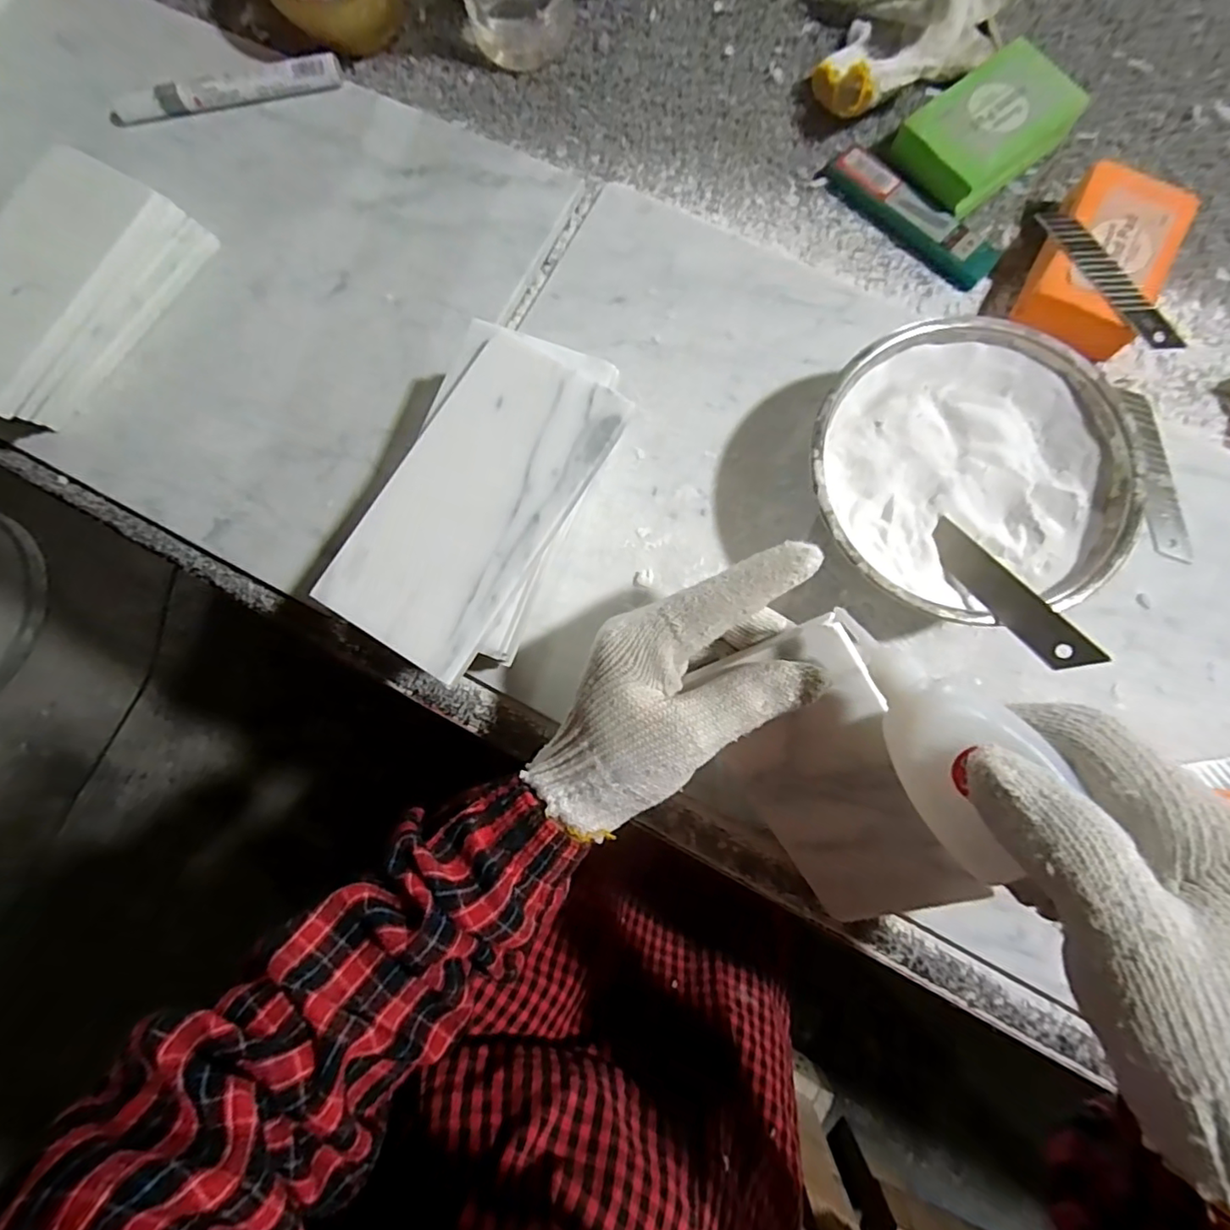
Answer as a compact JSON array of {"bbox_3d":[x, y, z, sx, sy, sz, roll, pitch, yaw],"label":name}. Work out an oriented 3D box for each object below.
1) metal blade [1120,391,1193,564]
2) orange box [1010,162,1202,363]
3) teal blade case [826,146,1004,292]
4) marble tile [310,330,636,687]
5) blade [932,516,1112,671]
[{"bbox_3d":[0.294,-0.077,0.327,0.017,0.004,0.098,-5,79,7],"label":"metal blade"},{"bbox_3d":[0.271,-0.197,0.339,0.063,0.033,0.097,29,82,6],"label":"orange box"},{"bbox_3d":[0.176,-0.238,0.358,0.113,0.013,0.025,43,83,8],"label":"teal blade case"},{"bbox_3d":[-0.062,-0.051,0.265,0.075,0.005,0.146,31,82,7],"label":"marble tile"},{"bbox_3d":[0.171,-0.009,0.264,0.017,0.004,0.088,-53,44,29],"label":"blade"}]

